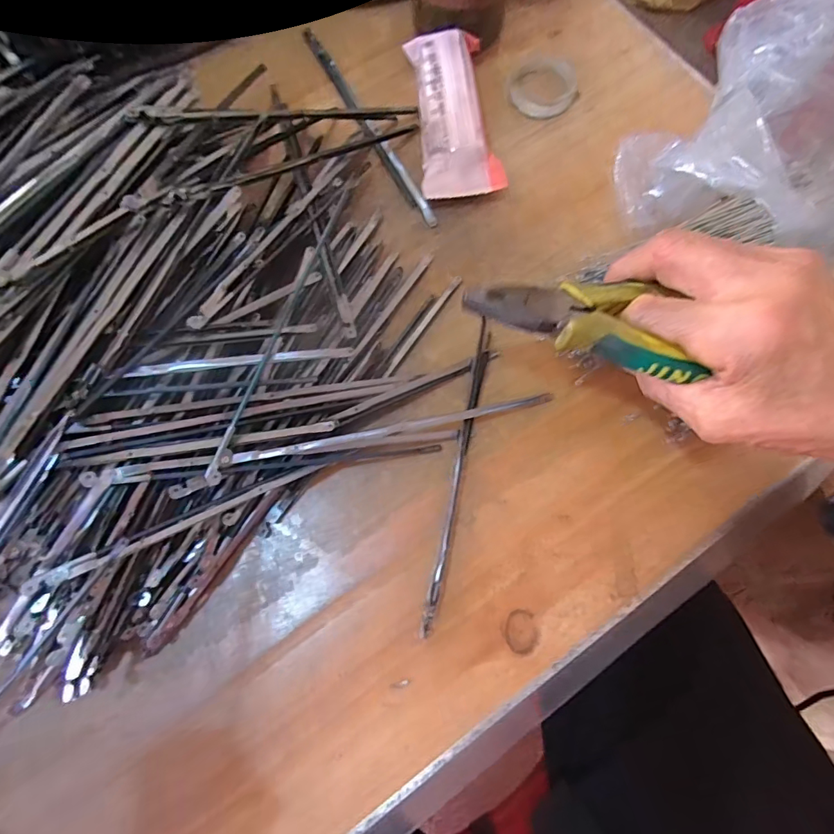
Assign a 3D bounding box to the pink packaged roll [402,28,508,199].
[{"bbox_3d":[0.025,-0.204,0.319,0.049,0.029,0.123,-5,75,-3],"label":"pink packaged roll"}]

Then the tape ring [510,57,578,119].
[{"bbox_3d":[0.090,-0.235,0.340,0.047,0.006,0.053,19,75,4],"label":"tape ring"}]

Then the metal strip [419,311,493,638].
[{"bbox_3d":[0.023,0.028,0.262,0.009,0.012,0.169,12,74,2],"label":"metal strip"}]

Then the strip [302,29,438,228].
[{"bbox_3d":[-0.036,-0.206,0.331,0.009,0.004,0.190,-28,77,-9],"label":"strip"}]

